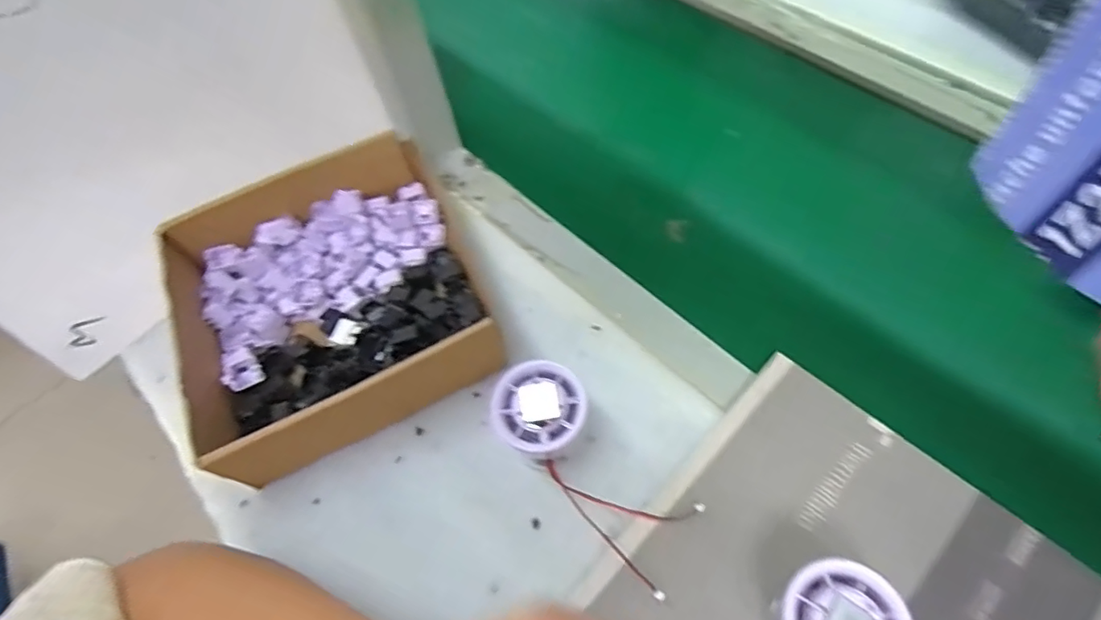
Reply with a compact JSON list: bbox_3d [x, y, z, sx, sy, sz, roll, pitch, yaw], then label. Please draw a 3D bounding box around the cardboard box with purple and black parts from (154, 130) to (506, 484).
[{"bbox_3d":[-0.162,-0.012,0.415,0.199,0.058,0.205,-26,61,-8],"label":"cardboard box with purple and black parts"}]

